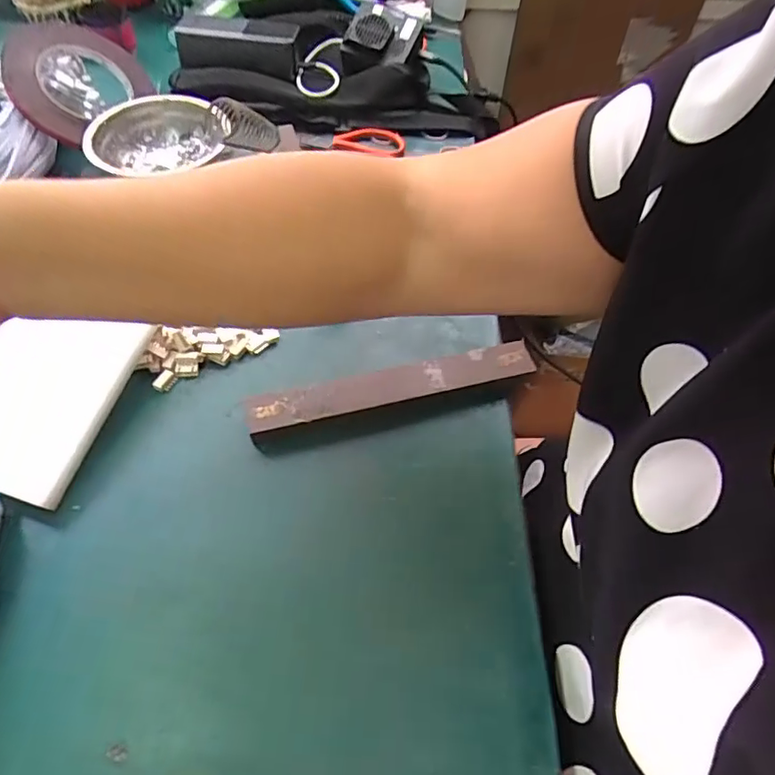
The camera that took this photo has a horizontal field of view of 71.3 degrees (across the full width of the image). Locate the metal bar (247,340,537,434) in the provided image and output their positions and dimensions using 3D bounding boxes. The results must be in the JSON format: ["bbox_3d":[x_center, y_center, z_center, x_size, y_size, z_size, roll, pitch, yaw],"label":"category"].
[{"bbox_3d":[0.005,0.002,0.389,0.203,0.022,0.029,-11,57,-10],"label":"metal bar"}]

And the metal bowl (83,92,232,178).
[{"bbox_3d":[-0.216,-0.237,0.519,0.126,0.040,0.126,1,56,-2],"label":"metal bowl"}]

